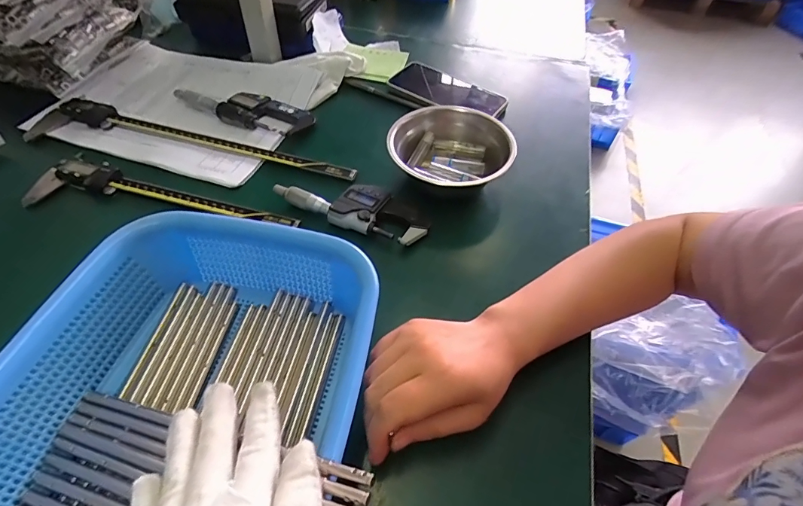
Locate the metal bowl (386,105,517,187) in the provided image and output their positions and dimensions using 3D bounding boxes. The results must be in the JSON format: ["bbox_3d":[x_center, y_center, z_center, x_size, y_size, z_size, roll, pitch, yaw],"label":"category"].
[{"bbox_3d":[0.052,-0.103,0.454,0.127,0.055,0.122,2,51,-3],"label":"metal bowl"}]

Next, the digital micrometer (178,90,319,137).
[{"bbox_3d":[-0.191,-0.177,0.511,0.174,0.018,0.057,21,53,13],"label":"digital micrometer"}]

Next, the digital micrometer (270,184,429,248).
[{"bbox_3d":[-0.049,-0.047,0.412,0.154,0.020,0.050,15,52,8],"label":"digital micrometer"}]

